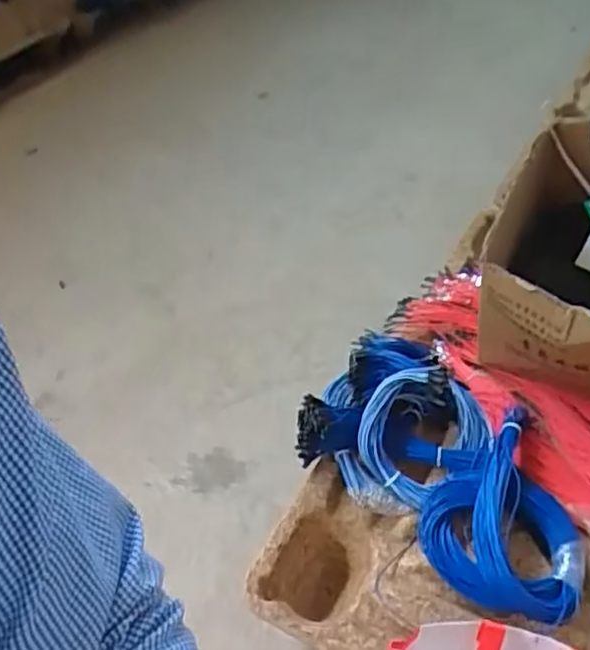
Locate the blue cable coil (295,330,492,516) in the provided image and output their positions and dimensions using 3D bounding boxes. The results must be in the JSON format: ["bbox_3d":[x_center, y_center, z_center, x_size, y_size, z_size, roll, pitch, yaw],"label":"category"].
[{"bbox_3d":[0.169,0.143,1.082,0.265,0.087,0.278,-1,45,1],"label":"blue cable coil"}]

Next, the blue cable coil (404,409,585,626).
[{"bbox_3d":[0.294,0.280,0.978,0.217,0.068,0.313,-7,45,-5],"label":"blue cable coil"}]

